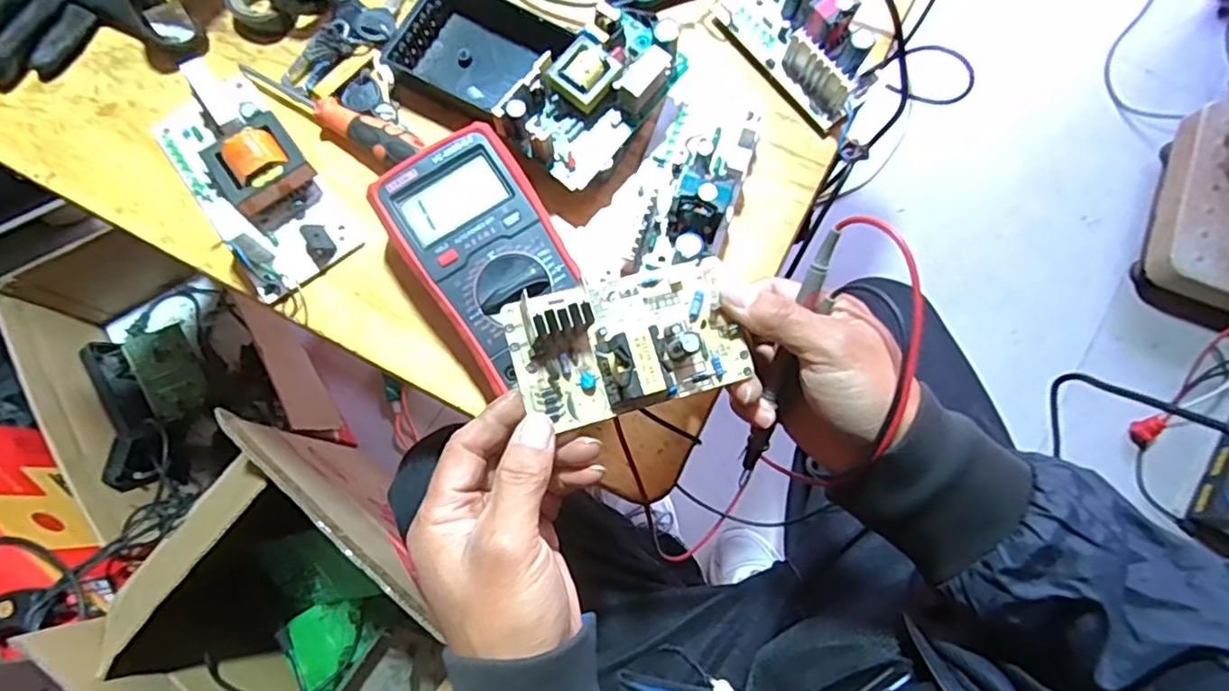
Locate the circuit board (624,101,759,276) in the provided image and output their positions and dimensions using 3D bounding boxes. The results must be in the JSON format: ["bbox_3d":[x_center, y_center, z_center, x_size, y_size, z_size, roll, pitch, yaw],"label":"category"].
[{"bbox_3d":[0.049,-0.106,0.420,0.067,0.042,0.140,21,78,5],"label":"circuit board"}]

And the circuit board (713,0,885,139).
[{"bbox_3d":[0.142,-0.226,0.450,0.080,0.038,0.124,-38,80,-8],"label":"circuit board"}]

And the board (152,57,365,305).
[{"bbox_3d":[-0.250,-0.119,0.421,0.084,0.035,0.168,-35,80,-7],"label":"board"}]

